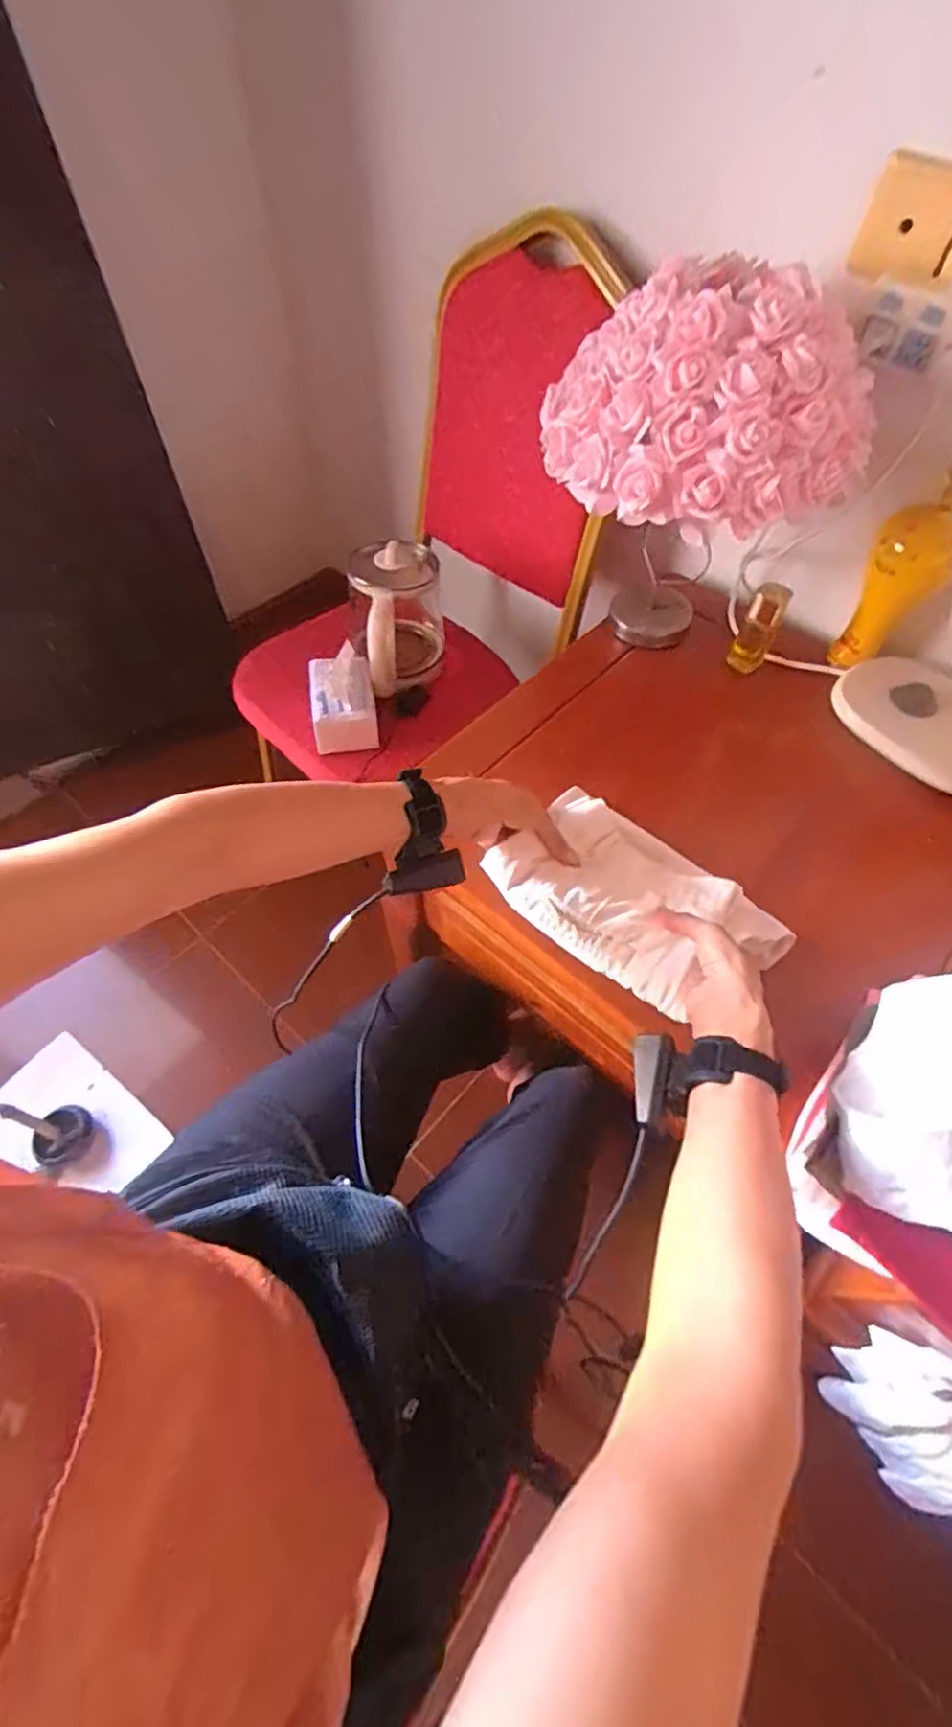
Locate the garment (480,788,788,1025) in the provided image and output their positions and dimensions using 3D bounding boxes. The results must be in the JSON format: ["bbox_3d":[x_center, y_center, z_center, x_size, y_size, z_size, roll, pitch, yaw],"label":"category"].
[{"bbox_3d":[0.152,0.037,0.614,0.255,0.048,0.155,38,64,21],"label":"garment"}]

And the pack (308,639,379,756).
[{"bbox_3d":[-0.202,-0.248,0.966,0.093,0.099,0.165,-10,58,-7],"label":"pack"}]

